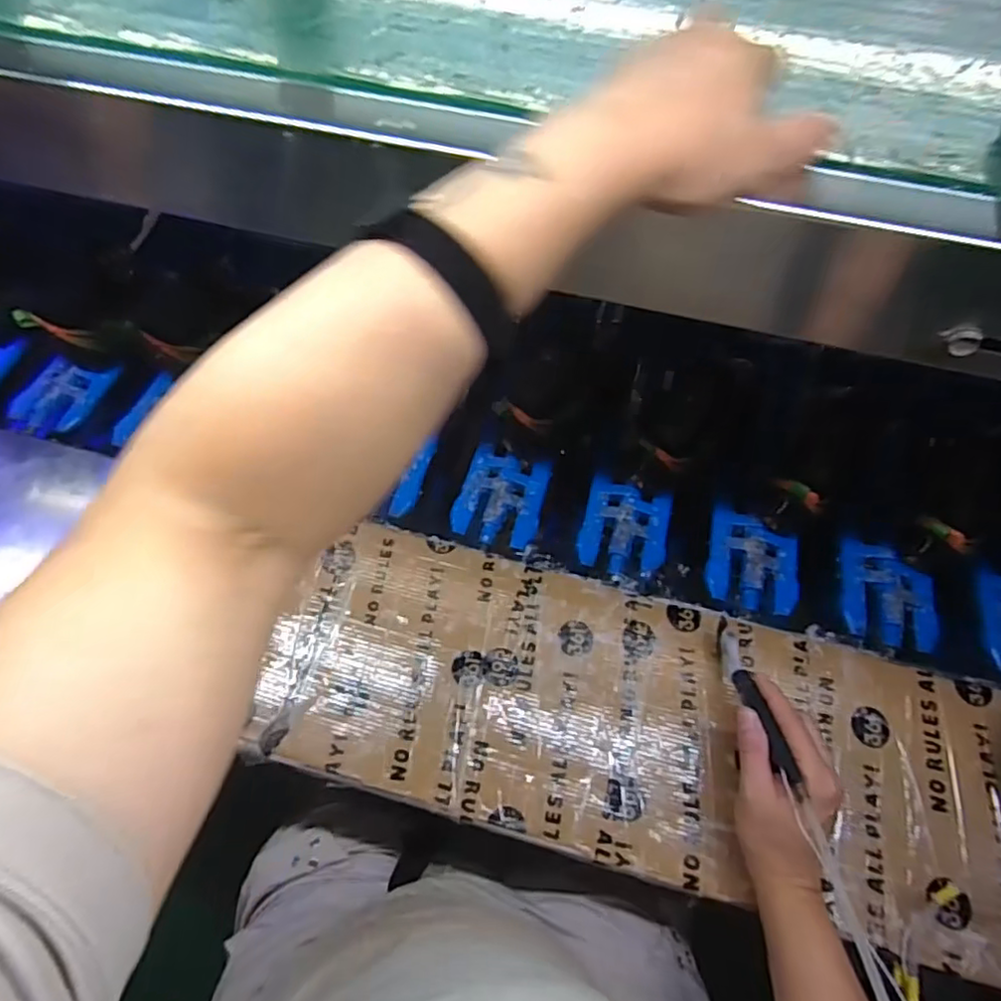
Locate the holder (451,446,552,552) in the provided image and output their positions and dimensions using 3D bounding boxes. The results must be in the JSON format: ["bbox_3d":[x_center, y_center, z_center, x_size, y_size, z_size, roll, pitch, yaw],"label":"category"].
[{"bbox_3d":[0.001,-0.005,0.702,0.094,0.015,0.118,15,63,9],"label":"holder"}]

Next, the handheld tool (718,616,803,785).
[{"bbox_3d":[0.210,0.159,0.517,0.016,0.025,0.148,-7,38,-5],"label":"handheld tool"}]

